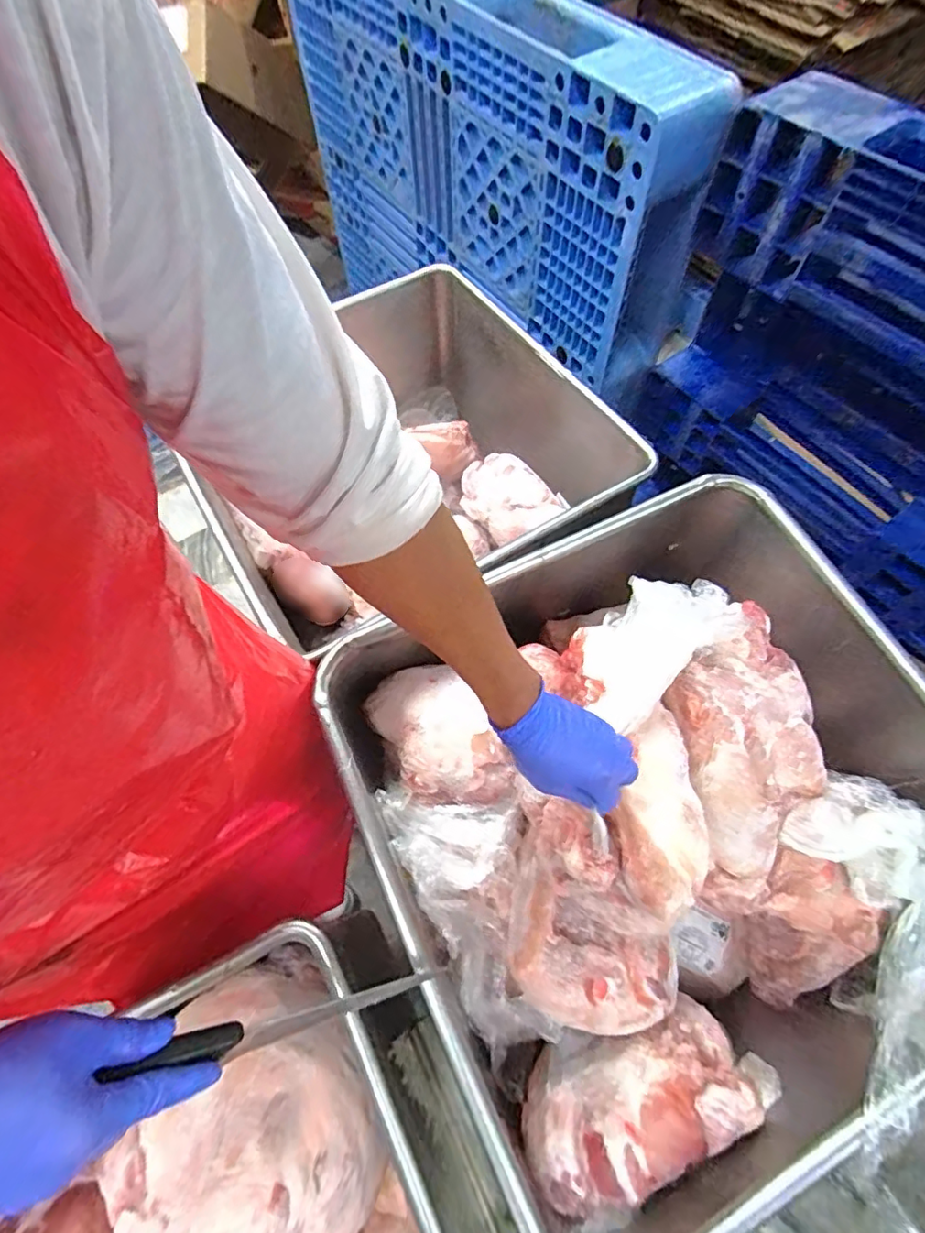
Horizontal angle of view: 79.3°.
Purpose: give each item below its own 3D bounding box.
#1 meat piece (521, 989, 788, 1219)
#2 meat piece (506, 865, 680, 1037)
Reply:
[{"bbox_3d":[0.197,0.512,0.608,0.272,0.157,0.113,-22,64,-10],"label":"meat piece"},{"bbox_3d":[0.137,0.371,0.600,0.186,0.087,0.126,26,66,14],"label":"meat piece"}]

